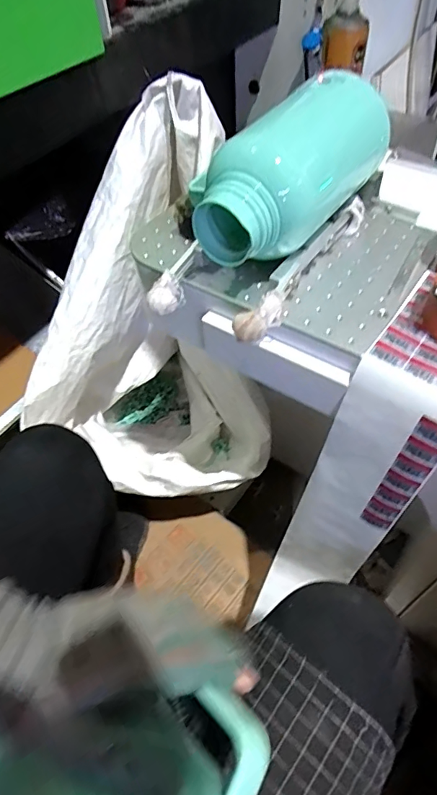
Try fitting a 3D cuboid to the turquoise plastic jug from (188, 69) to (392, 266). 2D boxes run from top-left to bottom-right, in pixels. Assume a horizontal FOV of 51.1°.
[{"bbox_3d":[0.069,-0.247,0.488,0.122,0.102,0.250,34,61,27],"label":"turquoise plastic jug"}]

